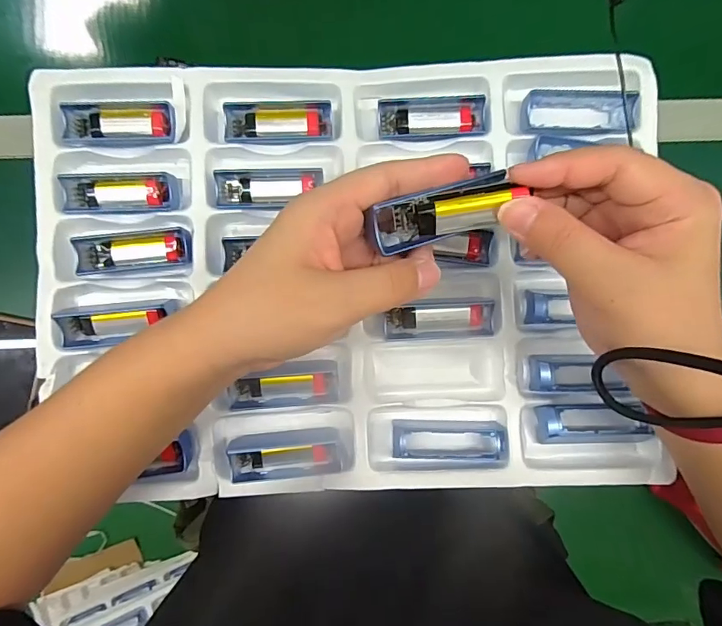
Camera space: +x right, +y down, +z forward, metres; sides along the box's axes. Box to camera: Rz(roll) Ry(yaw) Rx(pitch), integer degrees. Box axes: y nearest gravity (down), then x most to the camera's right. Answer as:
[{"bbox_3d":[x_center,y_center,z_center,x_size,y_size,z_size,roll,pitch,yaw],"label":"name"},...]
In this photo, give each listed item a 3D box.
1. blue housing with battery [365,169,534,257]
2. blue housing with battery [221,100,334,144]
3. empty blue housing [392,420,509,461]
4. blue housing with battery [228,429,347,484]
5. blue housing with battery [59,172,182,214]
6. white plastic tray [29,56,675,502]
[{"bbox_3d":[0.040,-0.050,0.230,0.071,0.011,0.024,-17,86,8],"label":"blue housing with battery"},{"bbox_3d":[-0.061,-0.143,0.347,0.078,0.013,0.031,-3,86,0],"label":"blue housing with battery"},{"bbox_3d":[0.064,0.092,0.338,0.082,0.027,0.024,1,86,0],"label":"empty blue housing"},{"bbox_3d":[-0.052,0.102,0.335,0.078,0.026,0.032,-3,86,0],"label":"blue housing with battery"},{"bbox_3d":[-0.176,-0.089,0.342,0.081,0.015,0.028,-1,86,0],"label":"blue housing with battery"},{"bbox_3d":[-0.008,-0.030,0.346,0.439,0.030,0.310,-1,86,0],"label":"white plastic tray"}]

